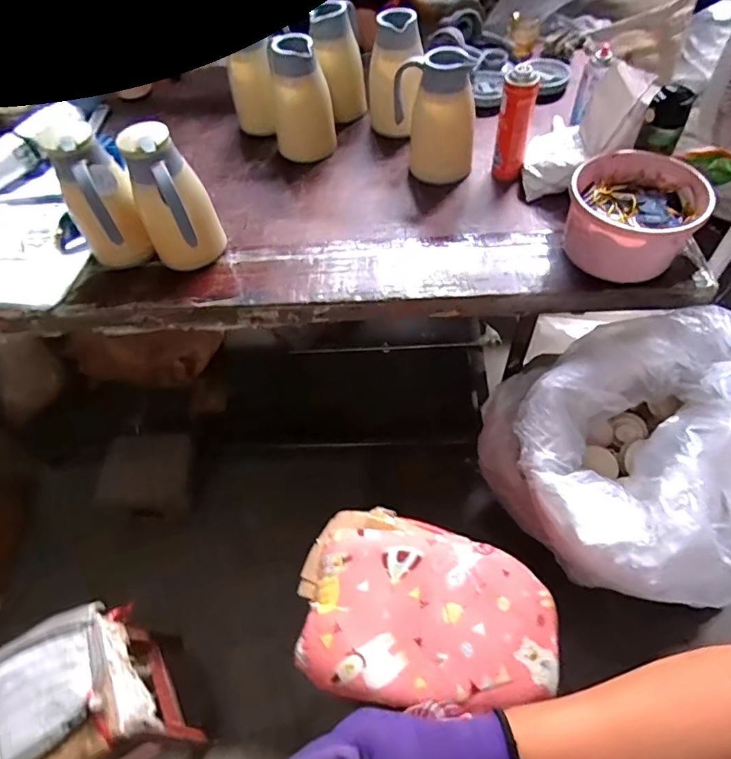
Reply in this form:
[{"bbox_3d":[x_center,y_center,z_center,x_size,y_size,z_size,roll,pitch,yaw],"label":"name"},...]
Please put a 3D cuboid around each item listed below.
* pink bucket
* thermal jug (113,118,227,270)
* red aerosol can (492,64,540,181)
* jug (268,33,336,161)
[{"bbox_3d":[0.484,-0.306,0.928,0.223,0.115,0.241,-2,58,3],"label":"pink bucket"},{"bbox_3d":[-0.351,-0.315,0.942,0.133,0.267,0.124,-27,60,-12],"label":"thermal jug"},{"bbox_3d":[0.314,-0.532,1.062,0.067,0.212,0.071,-2,58,3],"label":"red aerosol can"},{"bbox_3d":[-0.149,-0.643,1.171,0.140,0.224,0.128,-9,58,-2],"label":"jug"}]

